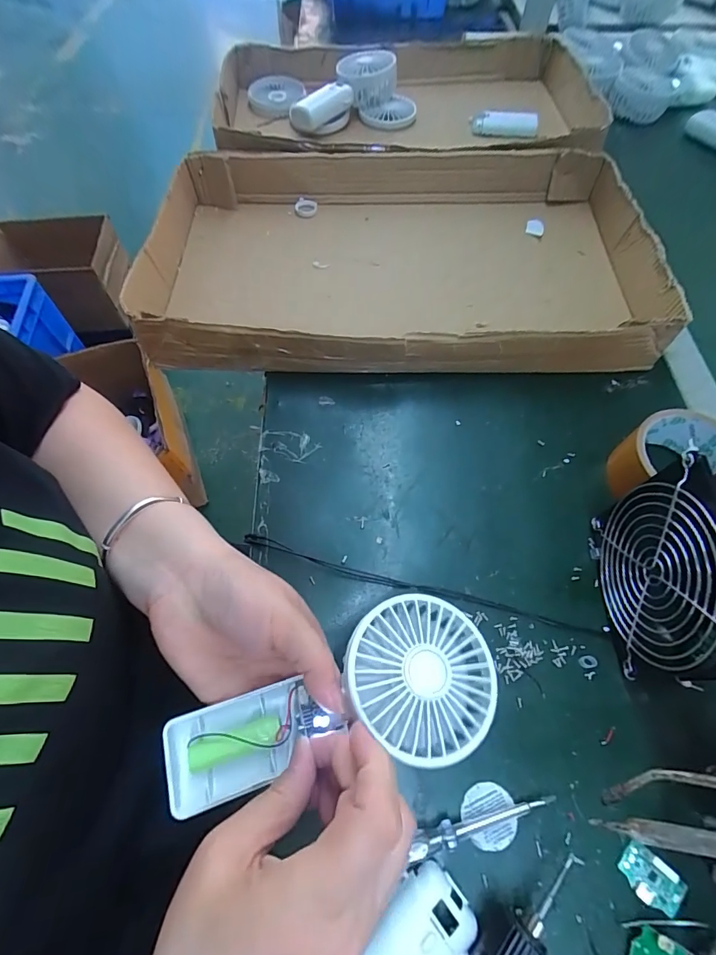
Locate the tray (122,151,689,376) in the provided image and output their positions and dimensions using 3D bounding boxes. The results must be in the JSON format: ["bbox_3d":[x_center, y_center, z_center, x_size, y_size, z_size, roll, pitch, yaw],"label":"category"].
[{"bbox_3d":[0.043,-0.249,0.469,0.534,0.063,0.309,-1,63,-1],"label":"tray"}]

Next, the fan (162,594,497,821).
[{"bbox_3d":[-0.012,0.129,0.239,0.184,0.035,0.083,-16,64,-7],"label":"fan"}]

